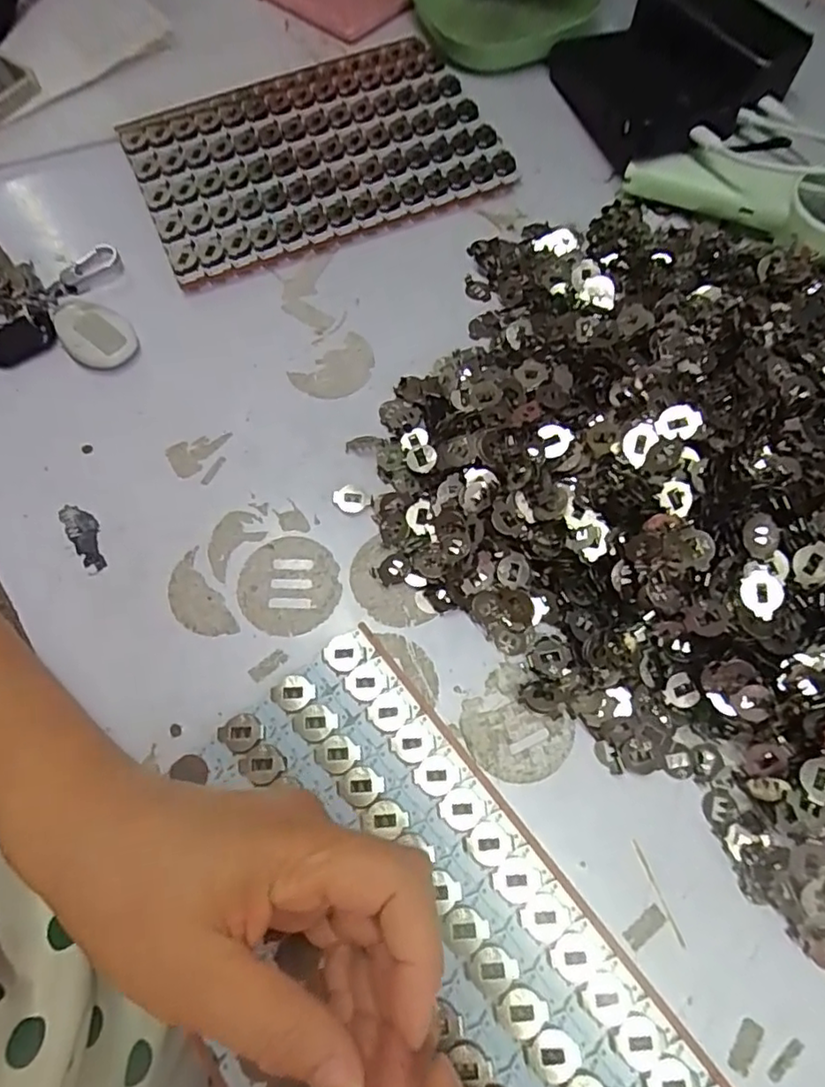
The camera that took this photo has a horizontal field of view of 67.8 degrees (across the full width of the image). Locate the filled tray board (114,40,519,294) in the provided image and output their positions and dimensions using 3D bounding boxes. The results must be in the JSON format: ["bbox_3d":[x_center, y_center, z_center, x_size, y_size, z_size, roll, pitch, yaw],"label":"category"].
[{"bbox_3d":[-0.070,-0.281,0.444,0.245,0.024,0.165,-22,69,-9],"label":"filled tray board"}]

